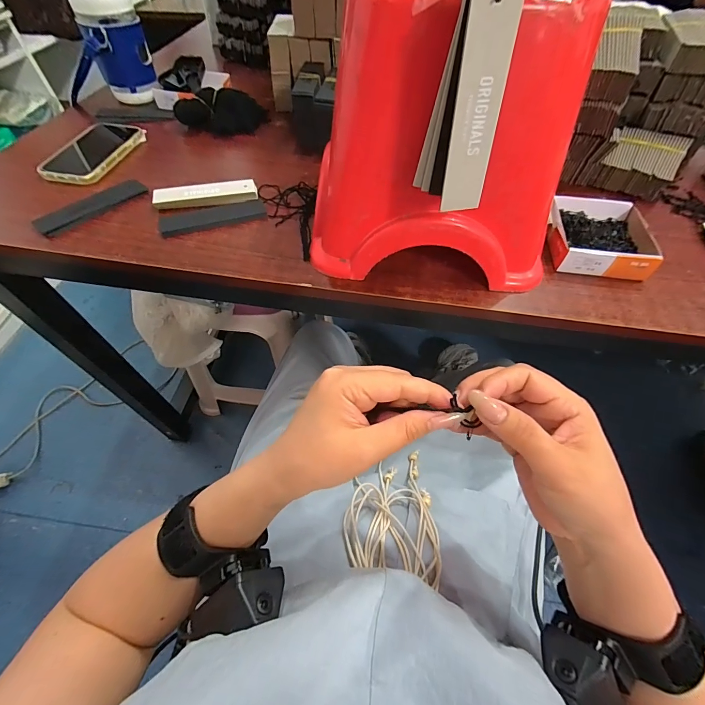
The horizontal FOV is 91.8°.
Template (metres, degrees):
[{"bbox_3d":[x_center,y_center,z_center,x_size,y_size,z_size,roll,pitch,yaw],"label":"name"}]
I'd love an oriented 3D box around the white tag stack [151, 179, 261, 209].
[{"bbox_3d":[-0.190,-0.208,0.448,0.126,0.014,0.032,-9,56,-7],"label":"white tag stack"}]

